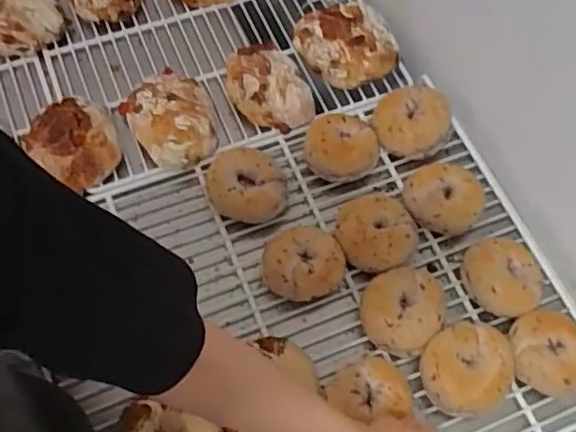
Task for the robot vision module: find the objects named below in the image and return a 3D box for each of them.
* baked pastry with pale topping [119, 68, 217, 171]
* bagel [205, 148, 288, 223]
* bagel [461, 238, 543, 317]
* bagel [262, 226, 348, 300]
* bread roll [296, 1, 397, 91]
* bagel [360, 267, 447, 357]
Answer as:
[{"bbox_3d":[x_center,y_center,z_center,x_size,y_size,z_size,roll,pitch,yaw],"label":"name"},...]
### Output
[{"bbox_3d":[-0.154,-0.133,0.821,0.112,0.052,0.135,-31,68,-16],"label":"baked pastry with pale topping"},{"bbox_3d":[-0.053,-0.040,0.780,0.101,0.037,0.091,4,63,0],"label":"bagel"},{"bbox_3d":[0.262,0.075,0.743,0.090,0.050,0.092,1,63,-1],"label":"bagel"},{"bbox_3d":[0.022,0.061,0.742,0.087,0.057,0.091,1,63,-1],"label":"bagel"},{"bbox_3d":[0.086,-0.255,0.887,0.125,0.042,0.143,-34,69,-17],"label":"bread roll"},{"bbox_3d":[0.134,0.113,0.724,0.091,0.047,0.099,1,63,-1],"label":"bagel"}]

